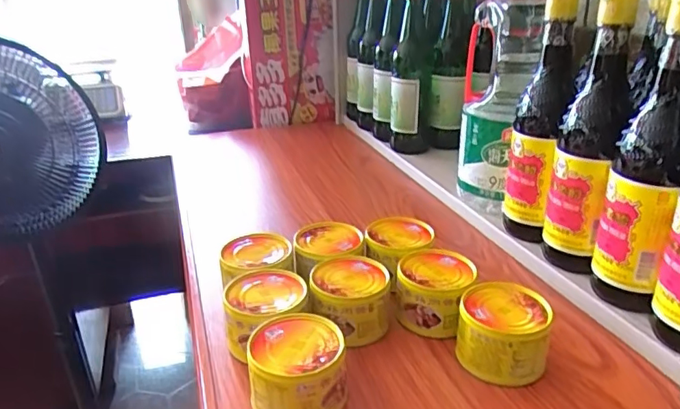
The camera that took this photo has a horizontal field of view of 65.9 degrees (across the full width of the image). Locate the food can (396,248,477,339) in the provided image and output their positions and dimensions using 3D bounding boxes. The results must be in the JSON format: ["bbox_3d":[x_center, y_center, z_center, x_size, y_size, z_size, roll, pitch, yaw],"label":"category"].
[{"bbox_3d":[0.089,0.083,0.492,0.065,0.053,0.074,9,26,19],"label":"food can"}]

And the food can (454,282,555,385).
[{"bbox_3d":[0.131,0.105,0.425,0.068,0.052,0.071,7,26,17],"label":"food can"}]

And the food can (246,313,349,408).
[{"bbox_3d":[-0.032,0.123,0.389,0.068,0.053,0.070,-1,25,0],"label":"food can"}]

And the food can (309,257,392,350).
[{"bbox_3d":[0.009,0.087,0.472,0.067,0.052,0.077,-2,25,-3],"label":"food can"}]

